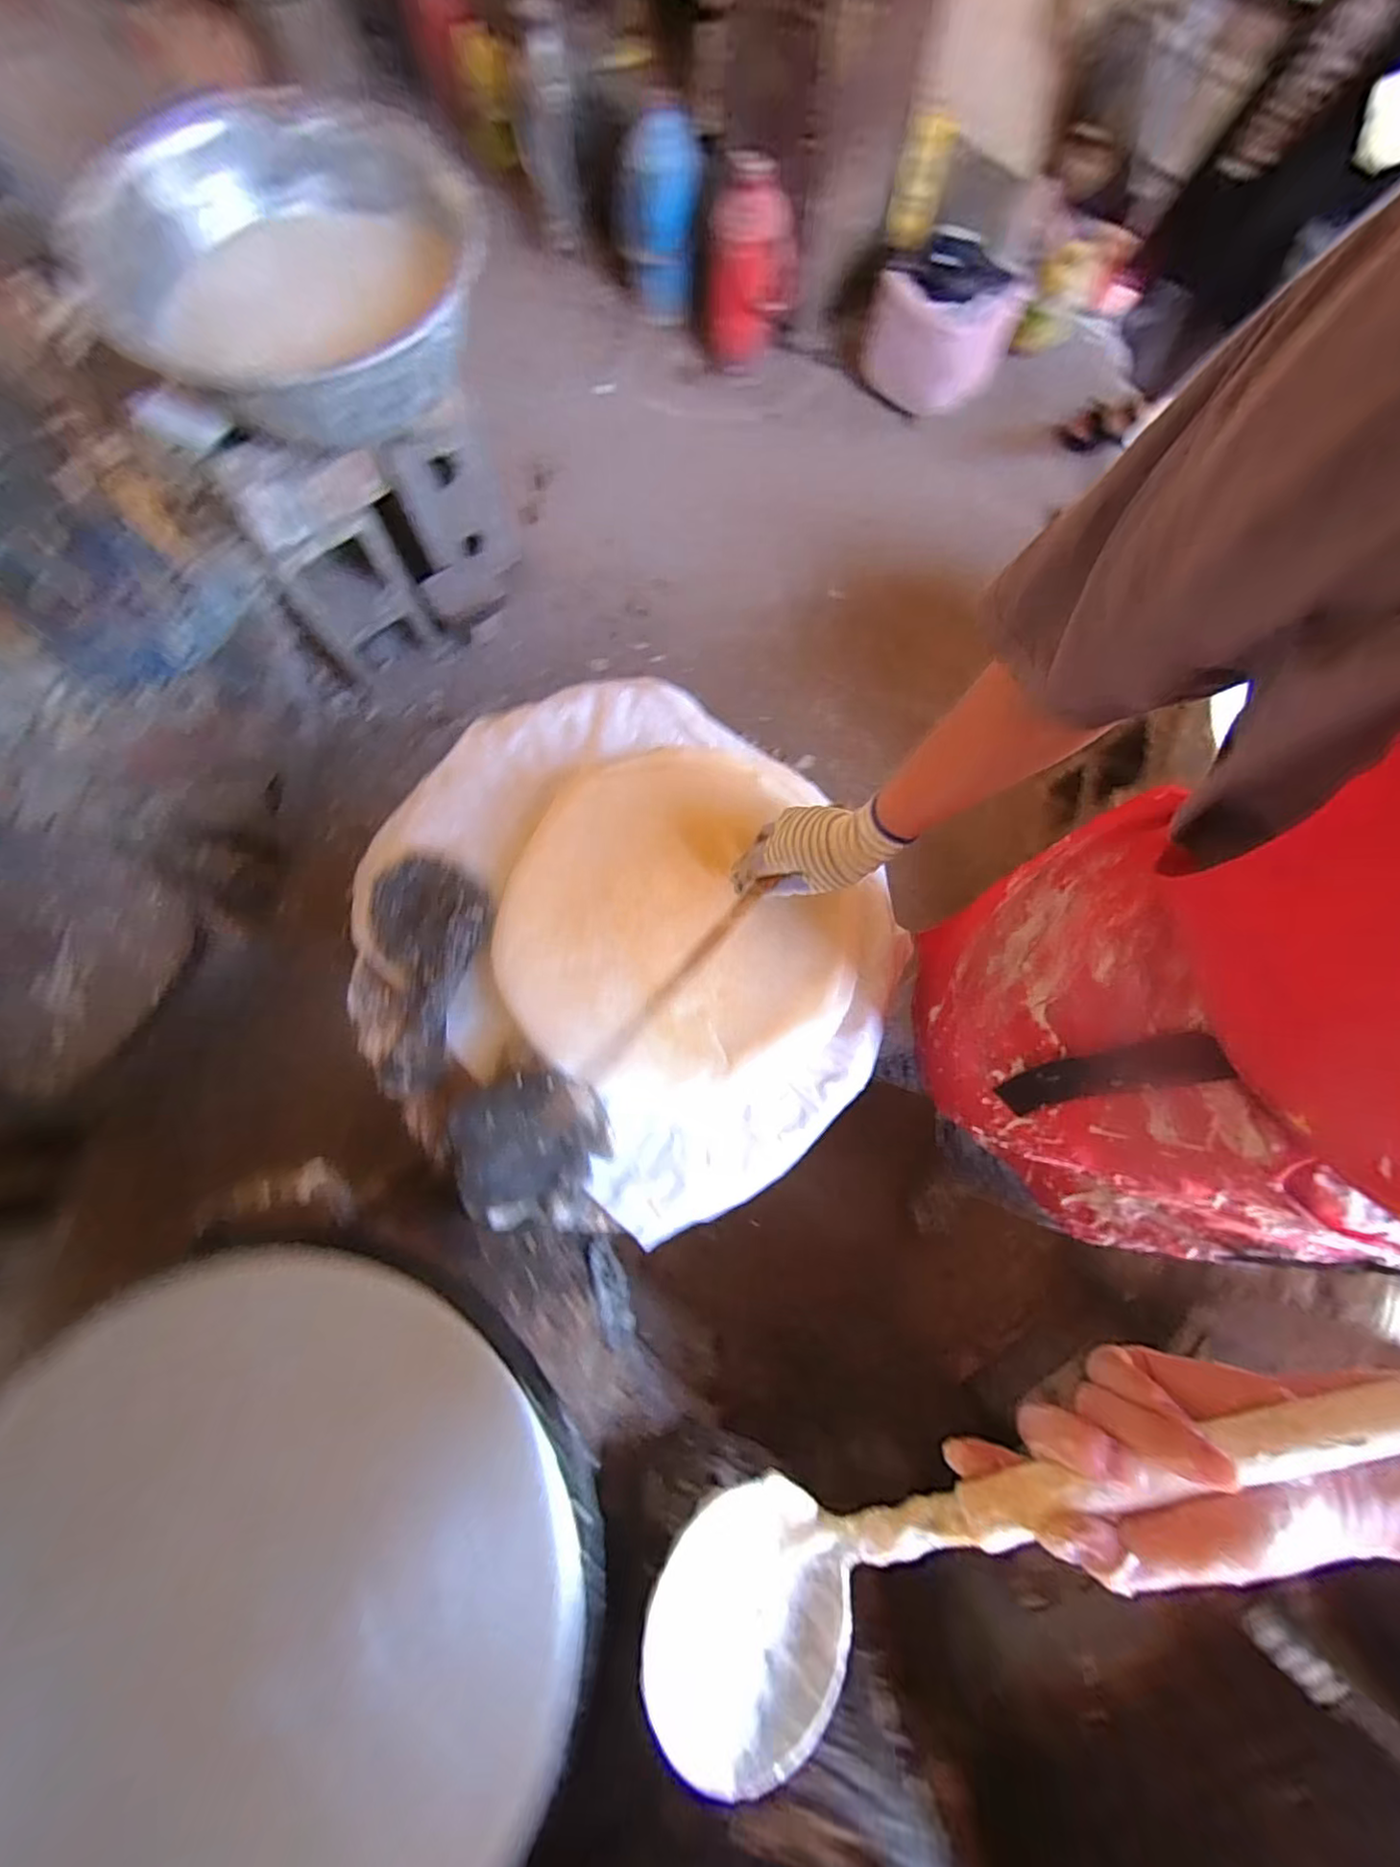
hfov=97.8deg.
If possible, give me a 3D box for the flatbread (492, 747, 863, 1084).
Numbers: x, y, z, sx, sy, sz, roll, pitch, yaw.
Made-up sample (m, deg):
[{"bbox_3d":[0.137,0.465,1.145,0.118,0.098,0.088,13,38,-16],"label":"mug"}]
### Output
[{"bbox_3d":[-0.034,-0.025,0.631,0.350,0.037,0.339,0,79,0],"label":"flatbread"}]

